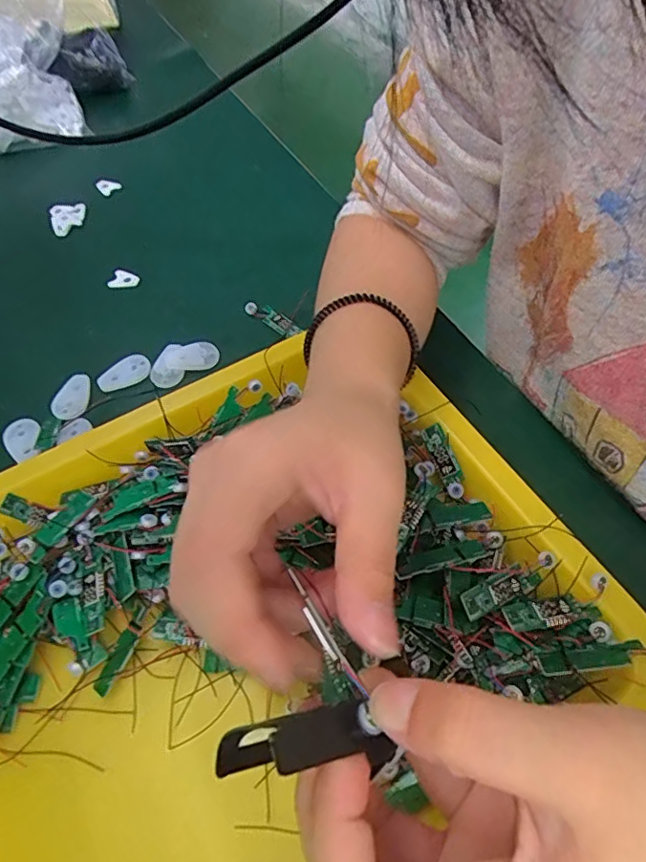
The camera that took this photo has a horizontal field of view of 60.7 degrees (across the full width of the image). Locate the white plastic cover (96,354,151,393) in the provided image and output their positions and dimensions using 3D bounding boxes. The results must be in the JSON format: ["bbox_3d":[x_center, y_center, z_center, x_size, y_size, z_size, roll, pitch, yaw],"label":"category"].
[{"bbox_3d":[-0.135,-0.039,0.373,0.036,0.007,0.018,-35,59,-18],"label":"white plastic cover"}]

